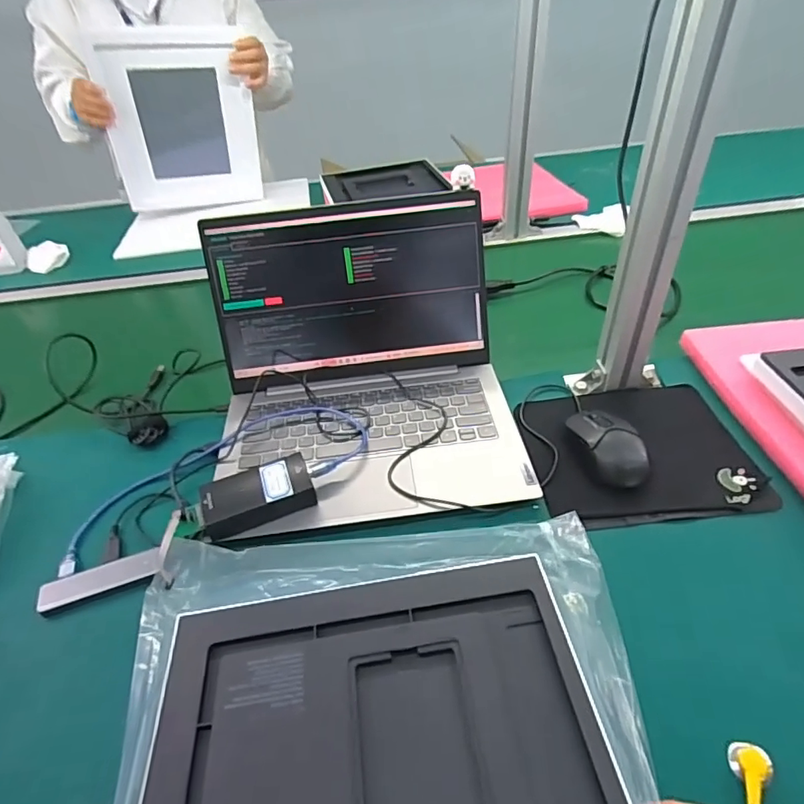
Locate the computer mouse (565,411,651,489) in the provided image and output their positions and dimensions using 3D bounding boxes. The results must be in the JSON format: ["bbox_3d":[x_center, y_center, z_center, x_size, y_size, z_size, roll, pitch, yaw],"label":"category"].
[{"bbox_3d":[0.210,0.042,0.535,0.051,0.035,0.098,-17,44,-13],"label":"computer mouse"}]

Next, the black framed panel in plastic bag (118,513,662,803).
[{"bbox_3d":[-0.017,0.235,0.352,0.360,0.042,0.330,-4,42,1],"label":"black framed panel in plastic bag"}]

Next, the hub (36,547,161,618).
[{"bbox_3d":[-0.278,0.165,0.488,0.100,0.017,0.028,-16,42,-31],"label":"hub"}]

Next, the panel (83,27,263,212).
[{"bbox_3d":[-0.415,-0.522,1.000,0.255,0.303,0.042,-17,48,-19],"label":"panel"}]

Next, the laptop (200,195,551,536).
[{"bbox_3d":[-0.047,-0.057,0.566,0.316,0.175,0.329,-7,42,-2],"label":"laptop"}]

